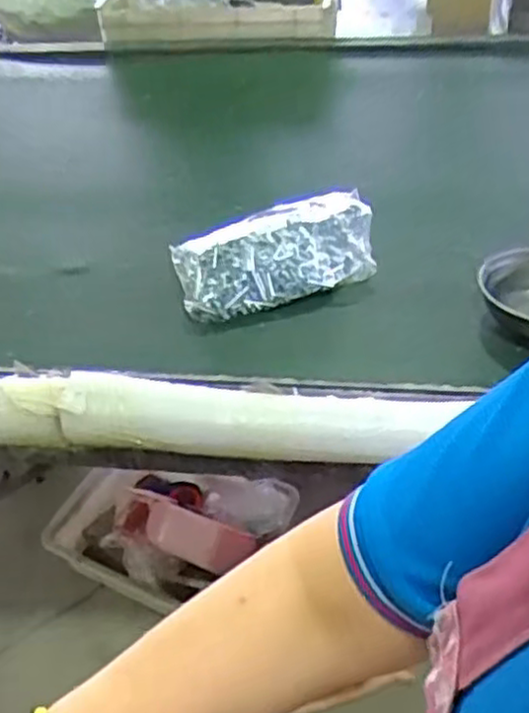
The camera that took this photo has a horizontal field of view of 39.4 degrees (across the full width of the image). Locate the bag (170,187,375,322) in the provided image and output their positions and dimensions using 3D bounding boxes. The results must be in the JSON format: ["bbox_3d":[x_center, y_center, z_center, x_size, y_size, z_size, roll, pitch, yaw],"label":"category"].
[{"bbox_3d":[0.016,-0.137,0.985,0.272,0.077,0.141,-16,43,-13],"label":"bag"}]

